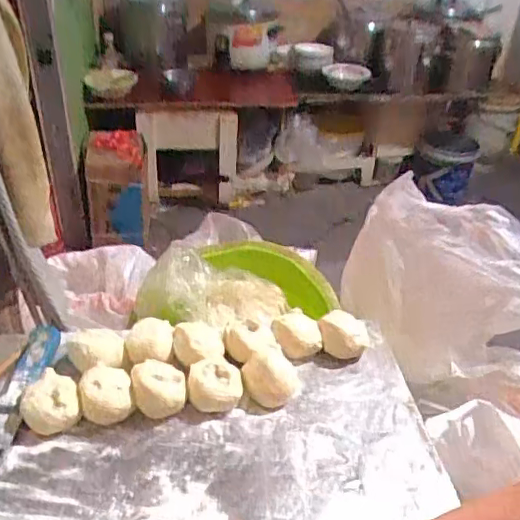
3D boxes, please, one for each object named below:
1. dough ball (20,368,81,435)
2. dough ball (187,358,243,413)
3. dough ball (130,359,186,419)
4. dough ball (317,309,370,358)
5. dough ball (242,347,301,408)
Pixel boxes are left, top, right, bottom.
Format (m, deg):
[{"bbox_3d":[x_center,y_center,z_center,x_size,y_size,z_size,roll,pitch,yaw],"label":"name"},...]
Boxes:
[{"bbox_3d":[-0.193,0.136,0.517,0.051,0.033,0.046,27,40,26],"label":"dough ball"},{"bbox_3d":[-0.045,0.124,0.551,0.052,0.032,0.045,2,35,-7],"label":"dough ball"},{"bbox_3d":[-0.099,0.126,0.542,0.050,0.036,0.048,4,35,-3],"label":"dough ball"},{"bbox_3d":[0.093,0.085,0.623,0.054,0.039,0.049,-1,36,-10],"label":"dough ball"},{"bbox_3d":[0.011,0.118,0.561,0.056,0.033,0.053,4,35,-3],"label":"dough ball"}]

